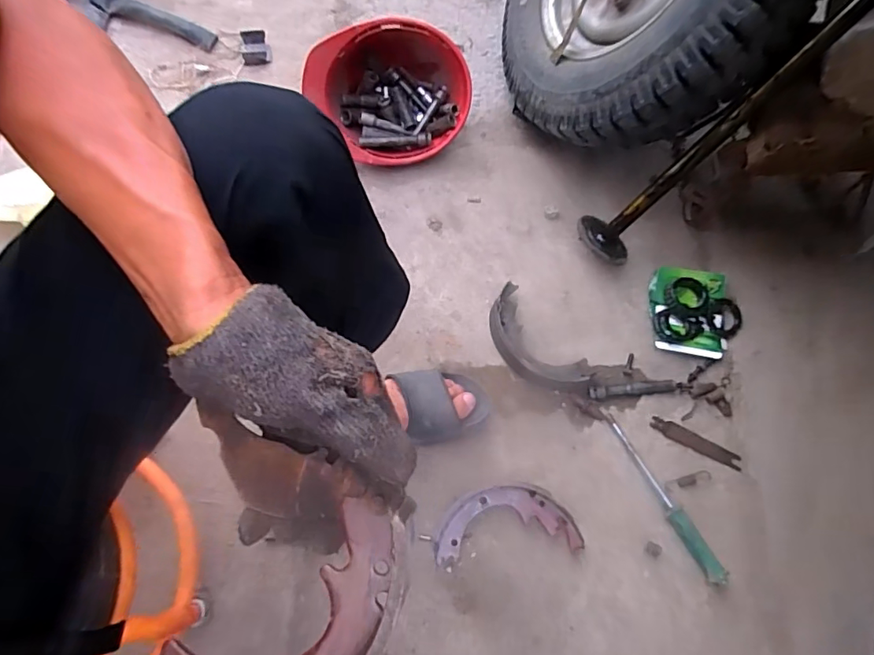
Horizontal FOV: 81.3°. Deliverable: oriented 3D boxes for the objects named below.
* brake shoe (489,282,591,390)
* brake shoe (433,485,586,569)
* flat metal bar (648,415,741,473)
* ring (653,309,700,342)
[{"bbox_3d":[0.147,0.024,0.801,0.093,0.043,0.191,-37,73,-14],"label":"brake shoe"},{"bbox_3d":[0.094,0.268,0.698,0.195,0.036,0.094,-6,69,-3],"label":"brake shoe"},{"bbox_3d":[0.384,0.171,0.759,0.131,0.004,0.025,29,71,14],"label":"flat metal bar"},{"bbox_3d":[0.385,-0.004,0.815,0.069,0.010,0.054,-1,69,-1],"label":"ring"}]

